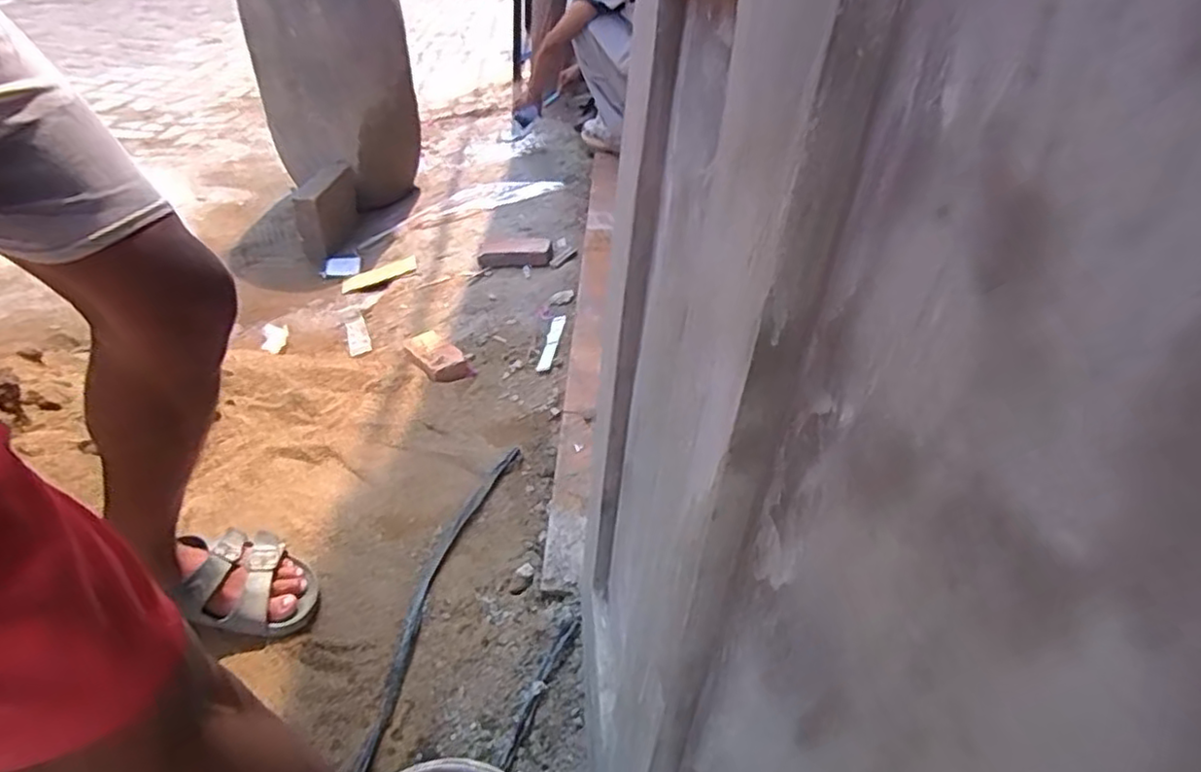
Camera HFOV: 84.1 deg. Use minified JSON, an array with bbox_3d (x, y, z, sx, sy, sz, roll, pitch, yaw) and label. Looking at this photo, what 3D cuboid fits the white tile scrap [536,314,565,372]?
[{"bbox_3d":[-0.101,-0.094,1.393,0.034,0.007,0.196,-6,38,16],"label":"white tile scrap"}]

